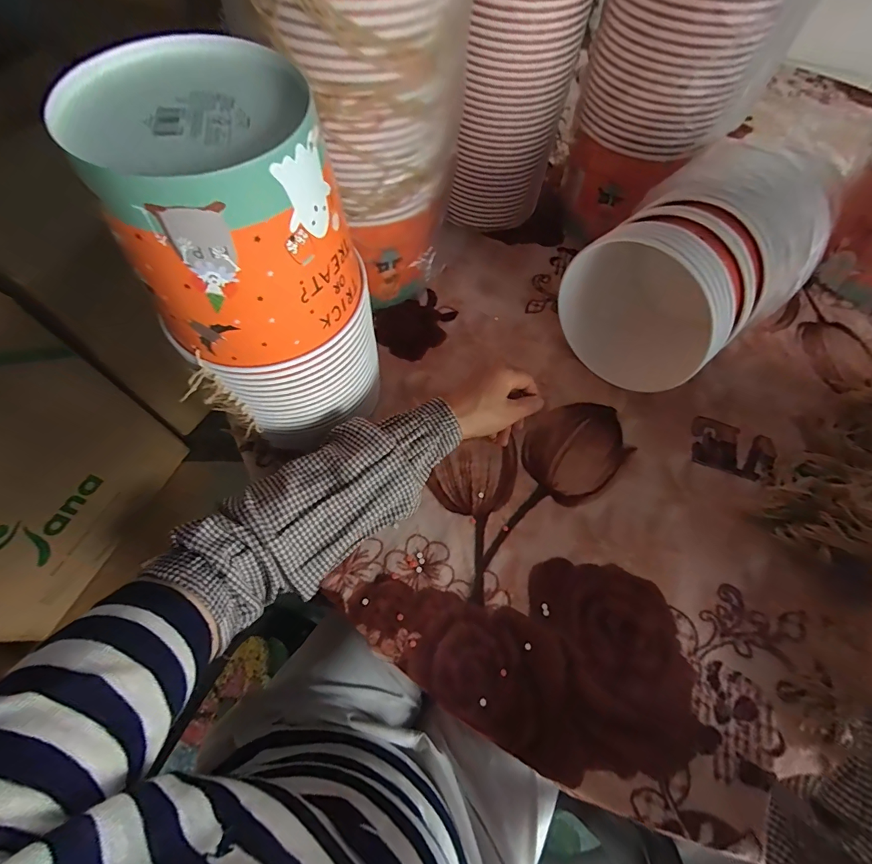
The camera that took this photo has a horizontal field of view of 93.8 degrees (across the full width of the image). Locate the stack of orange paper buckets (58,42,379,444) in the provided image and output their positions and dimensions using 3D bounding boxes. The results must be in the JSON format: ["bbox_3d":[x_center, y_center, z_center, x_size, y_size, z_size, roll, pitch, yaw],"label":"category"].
[{"bbox_3d":[-0.126,-0.098,0.331,0.134,0.284,0.118,-3,63,-4],"label":"stack of orange paper buckets"}]

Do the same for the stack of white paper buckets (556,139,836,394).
[{"bbox_3d":[0.273,-0.169,0.442,0.231,0.171,0.167,-34,69,-17],"label":"stack of white paper buckets"}]

